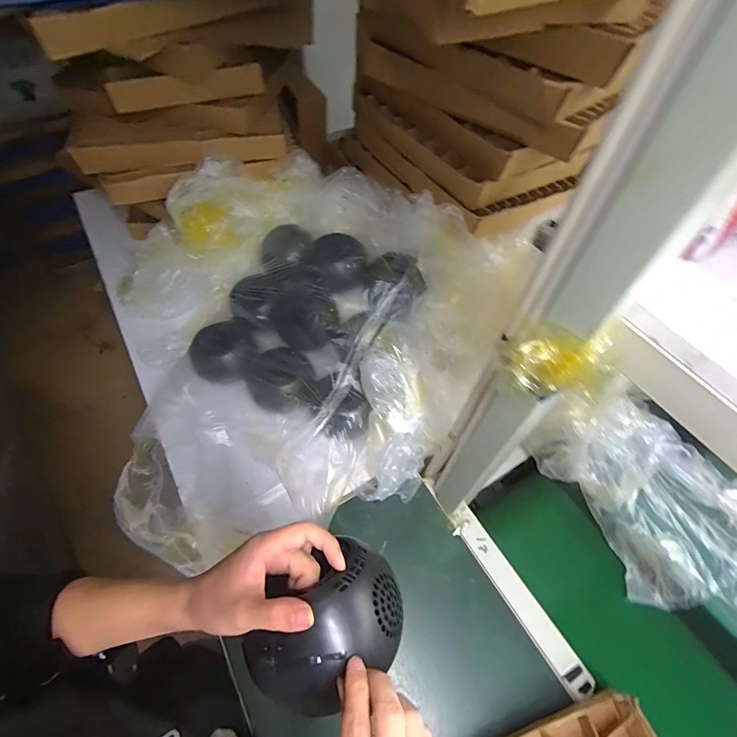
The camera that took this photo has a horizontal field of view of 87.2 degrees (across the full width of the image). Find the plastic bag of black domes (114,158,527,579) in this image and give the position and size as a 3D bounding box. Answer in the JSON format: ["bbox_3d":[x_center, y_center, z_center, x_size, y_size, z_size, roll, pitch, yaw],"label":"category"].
[{"bbox_3d":[-0.156,-0.101,0.766,0.715,0.237,0.754,-19,58,-15],"label":"plastic bag of black domes"}]

